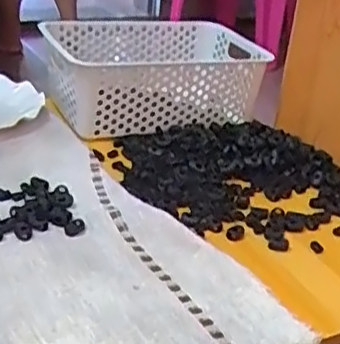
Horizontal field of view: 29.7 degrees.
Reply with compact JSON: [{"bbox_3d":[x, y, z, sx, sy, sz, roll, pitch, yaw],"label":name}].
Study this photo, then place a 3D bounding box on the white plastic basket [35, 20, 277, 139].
[{"bbox_3d":[-0.031,-0.157,0.984,0.304,0.123,0.213,-6,33,-22],"label":"white plastic basket"}]

